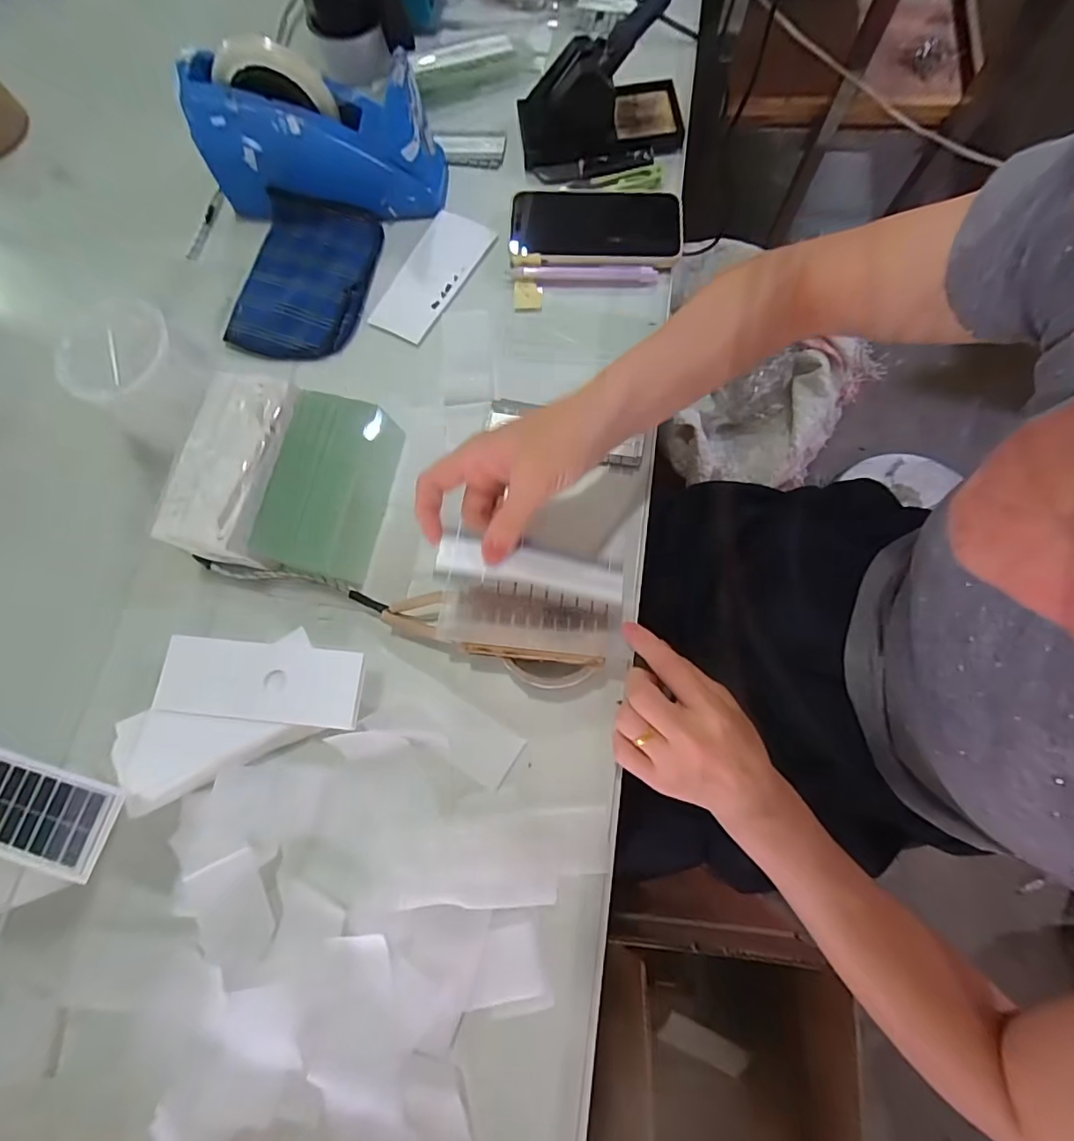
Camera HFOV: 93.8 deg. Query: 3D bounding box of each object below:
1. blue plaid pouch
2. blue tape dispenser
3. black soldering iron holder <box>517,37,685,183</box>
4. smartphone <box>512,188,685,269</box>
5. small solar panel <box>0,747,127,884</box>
[{"bbox_3d":[-0.218,-0.279,0.471,0.112,0.021,0.163,10,75,5],"label":"blue plaid pouch"},{"bbox_3d":[-0.200,-0.394,0.459,0.215,0.109,0.060,-3,75,1],"label":"blue tape dispenser"},{"bbox_3d":[0.064,-0.444,0.477,0.160,0.064,0.090,-13,75,-2],"label":"black soldering iron holder"},{"bbox_3d":[0.057,-0.322,0.475,0.161,0.014,0.084,0,75,2],"label":"smartphone"},{"bbox_3d":[-0.318,0.135,0.297,0.143,0.005,0.051,14,76,6],"label":"small solar panel"}]

